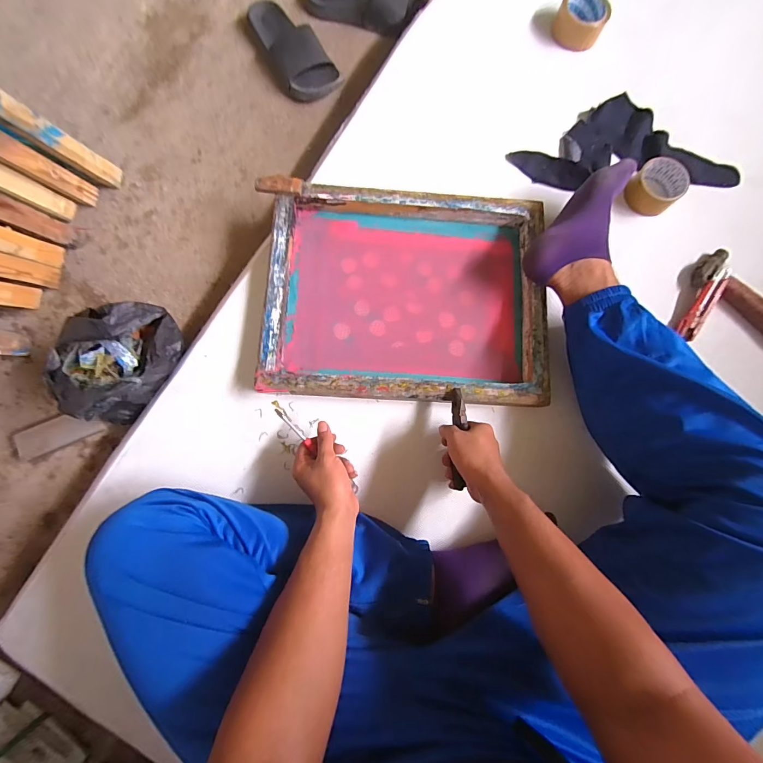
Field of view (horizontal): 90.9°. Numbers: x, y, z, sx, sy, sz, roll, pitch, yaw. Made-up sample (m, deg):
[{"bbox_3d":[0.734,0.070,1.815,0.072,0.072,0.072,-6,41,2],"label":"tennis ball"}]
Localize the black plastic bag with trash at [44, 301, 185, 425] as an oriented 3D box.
[{"bbox_3d":[-0.389,-0.029,0.583,0.180,0.161,0.126,-37,82,-7],"label":"black plastic bag with trash"}]

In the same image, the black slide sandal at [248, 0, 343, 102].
[{"bbox_3d":[-0.193,-0.714,0.797,0.117,0.052,0.261,-29,81,-5],"label":"black slide sandal"}]

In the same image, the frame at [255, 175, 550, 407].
[{"bbox_3d":[0.042,-0.146,0.626,0.448,0.056,0.351,3,79,0],"label":"frame"}]

